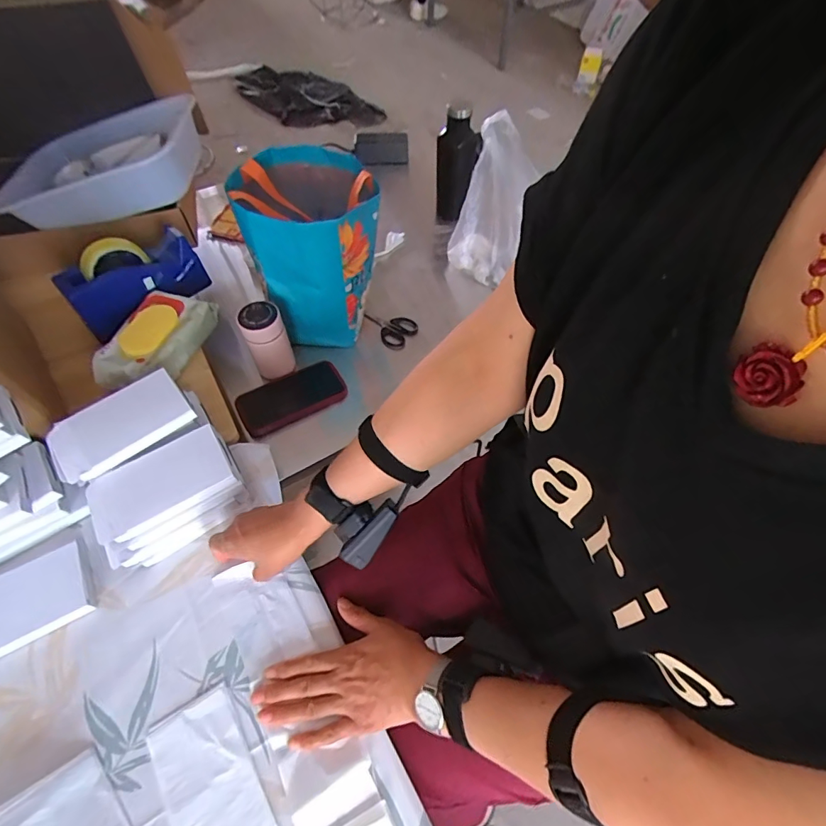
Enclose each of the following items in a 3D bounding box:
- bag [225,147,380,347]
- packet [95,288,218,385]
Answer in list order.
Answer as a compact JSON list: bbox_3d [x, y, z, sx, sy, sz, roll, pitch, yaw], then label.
[{"bbox_3d":[-0.164,-0.271,0.759,0.207,0.251,0.226,-21,60,-13],"label":"bag"},{"bbox_3d":[-0.398,-0.115,0.692,0.105,0.055,0.182,11,58,7],"label":"packet"}]

